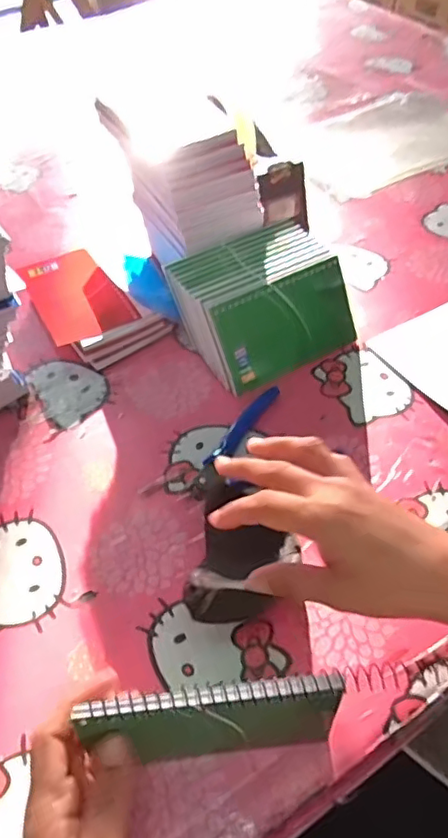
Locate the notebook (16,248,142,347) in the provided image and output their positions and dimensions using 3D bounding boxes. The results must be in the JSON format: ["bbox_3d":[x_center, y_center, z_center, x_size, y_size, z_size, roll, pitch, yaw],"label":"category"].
[{"bbox_3d":[-0.140,-0.121,0.554,0.076,0.008,0.125,-26,57,-14],"label":"notebook"}]

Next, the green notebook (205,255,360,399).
[{"bbox_3d":[0.055,-0.081,0.507,0.129,0.077,0.004,-26,23,-19],"label":"green notebook"}]

